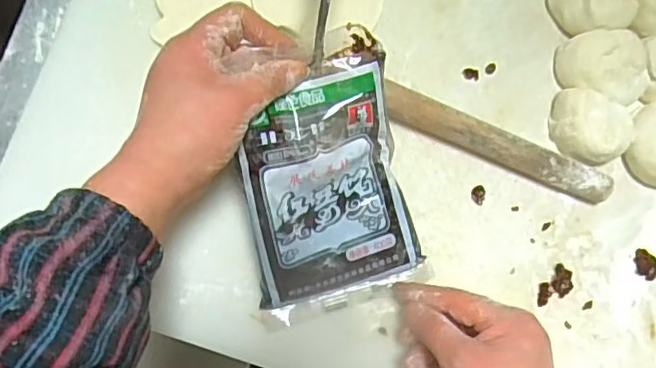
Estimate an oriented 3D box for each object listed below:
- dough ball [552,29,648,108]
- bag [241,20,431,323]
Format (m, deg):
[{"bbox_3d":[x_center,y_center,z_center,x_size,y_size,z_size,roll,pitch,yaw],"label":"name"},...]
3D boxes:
[{"bbox_3d":[0.197,-0.084,0.441,0.061,0.033,0.044,16,83,-3],"label":"dough ball"},{"bbox_3d":[-0.002,0.001,0.389,0.106,0.021,0.172,-17,109,-15],"label":"bag"}]

